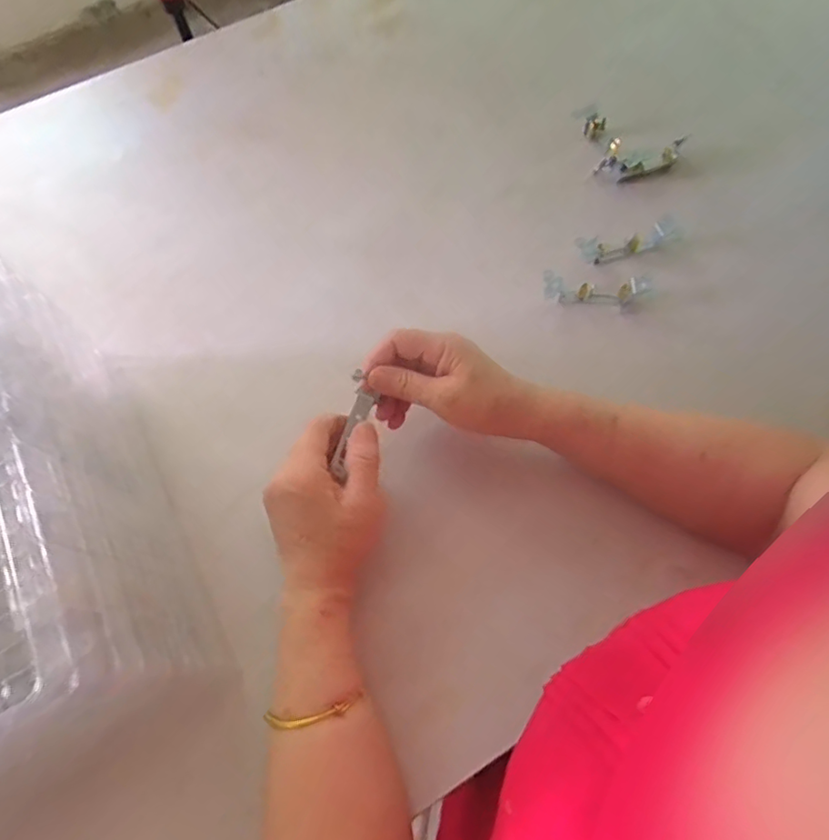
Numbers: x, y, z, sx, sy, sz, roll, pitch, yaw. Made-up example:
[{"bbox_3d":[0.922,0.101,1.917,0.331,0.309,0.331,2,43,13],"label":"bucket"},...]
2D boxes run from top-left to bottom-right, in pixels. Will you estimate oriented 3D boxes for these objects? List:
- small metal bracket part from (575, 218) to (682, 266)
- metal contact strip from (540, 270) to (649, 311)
[{"bbox_3d":[0.218,-0.179,0.552,0.106,0.038,0.019,-12,67,-4],"label":"small metal bracket part"},{"bbox_3d":[0.177,-0.128,0.531,0.097,0.034,0.021,4,67,2],"label":"metal contact strip"}]

